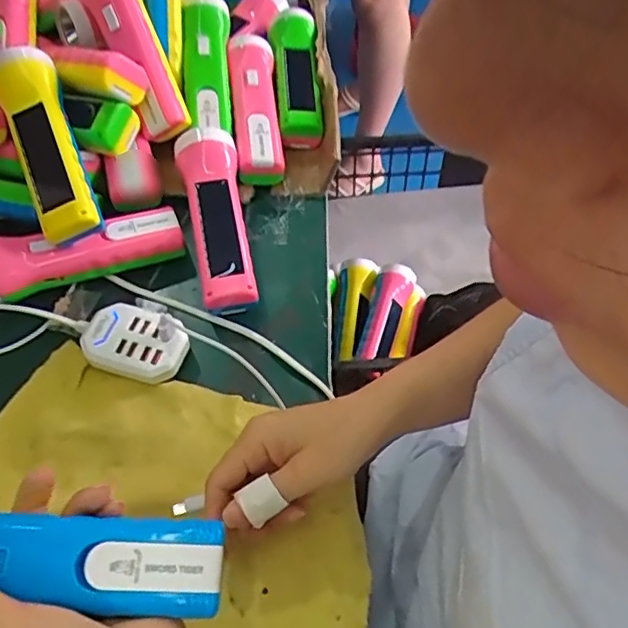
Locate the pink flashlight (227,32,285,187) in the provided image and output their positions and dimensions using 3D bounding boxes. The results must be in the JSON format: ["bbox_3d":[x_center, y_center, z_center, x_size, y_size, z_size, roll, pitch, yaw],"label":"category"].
[{"bbox_3d":[-0.058,-0.204,0.593,0.044,0.050,0.177,-7,56,-3],"label":"pink flashlight"}]

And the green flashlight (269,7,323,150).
[{"bbox_3d":[-0.020,-0.248,0.625,0.046,0.045,0.177,-4,56,-1],"label":"green flashlight"}]

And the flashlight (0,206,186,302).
[{"bbox_3d":[-0.191,-0.052,0.492,0.163,0.043,0.041,-22,60,-15],"label":"flashlight"}]

